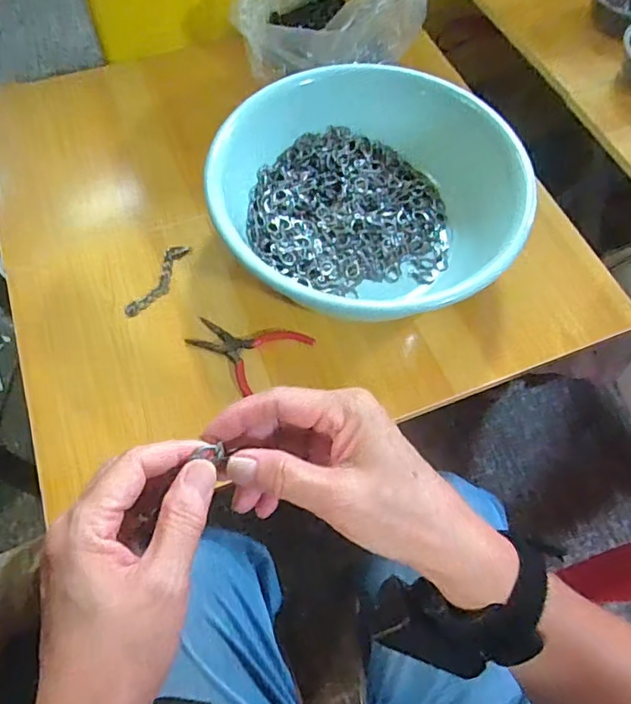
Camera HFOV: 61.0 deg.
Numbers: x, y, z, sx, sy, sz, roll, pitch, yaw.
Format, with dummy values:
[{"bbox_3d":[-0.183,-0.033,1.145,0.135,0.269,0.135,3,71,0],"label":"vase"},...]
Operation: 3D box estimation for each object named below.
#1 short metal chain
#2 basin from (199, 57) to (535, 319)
[{"bbox_3d":[-0.158,-0.073,0.547,0.026,0.005,0.096,22,65,8],"label":"short metal chain"},{"bbox_3d":[0.049,-0.143,0.527,0.265,0.095,0.278,1,64,-2],"label":"basin"}]

